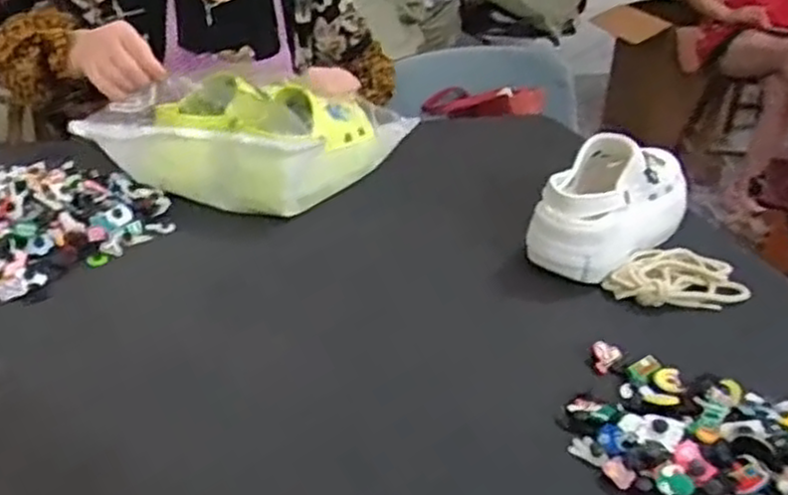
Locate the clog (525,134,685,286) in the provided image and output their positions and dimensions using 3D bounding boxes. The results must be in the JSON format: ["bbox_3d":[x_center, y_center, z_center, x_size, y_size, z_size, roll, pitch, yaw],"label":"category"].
[{"bbox_3d":[0.231,-0.054,0.815,0.101,0.102,0.212,23,33,33],"label":"clog"}]

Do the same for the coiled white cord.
[{"bbox_3d":[0.283,0.034,0.756,0.114,0.021,0.102,-22,36,-39],"label":"coiled white cord"}]

